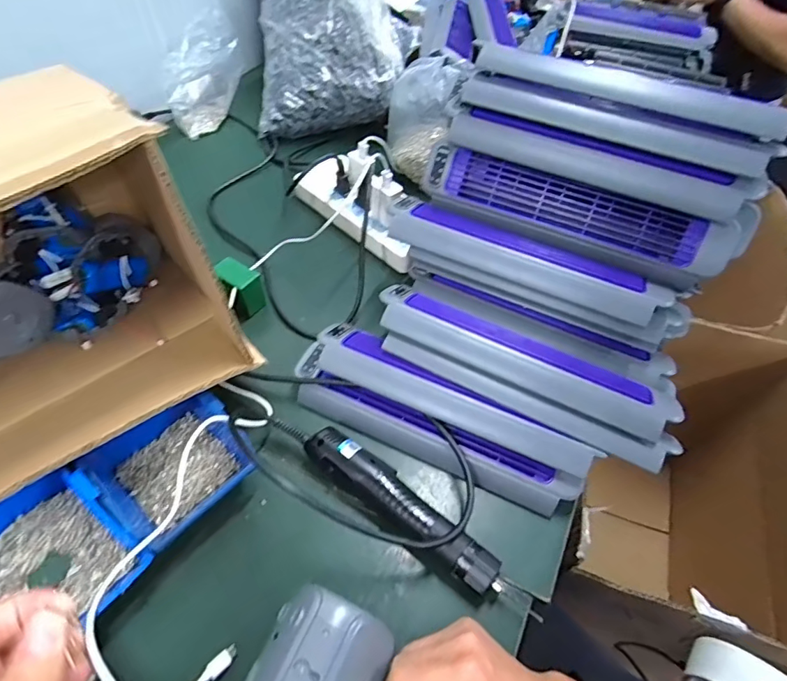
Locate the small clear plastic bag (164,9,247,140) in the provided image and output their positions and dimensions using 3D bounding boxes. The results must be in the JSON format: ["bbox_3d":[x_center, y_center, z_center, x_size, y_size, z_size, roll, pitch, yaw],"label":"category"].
[{"bbox_3d":[-0.321,-0.462,0.810,0.074,0.120,0.218,6,53,2],"label":"small clear plastic bag"}]

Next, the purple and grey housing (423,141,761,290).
[{"bbox_3d":[0.182,-0.133,0.484,0.301,0.074,0.045,23,27,14],"label":"purple and grey housing"}]

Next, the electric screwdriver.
[{"bbox_3d":[0.019,0.154,0.419,0.228,0.040,0.043,33,59,21],"label":"electric screwdriver"}]

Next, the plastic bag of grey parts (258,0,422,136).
[{"bbox_3d":[-0.093,-0.504,0.727,0.241,0.284,0.195,-1,53,-3],"label":"plastic bag of grey parts"}]

